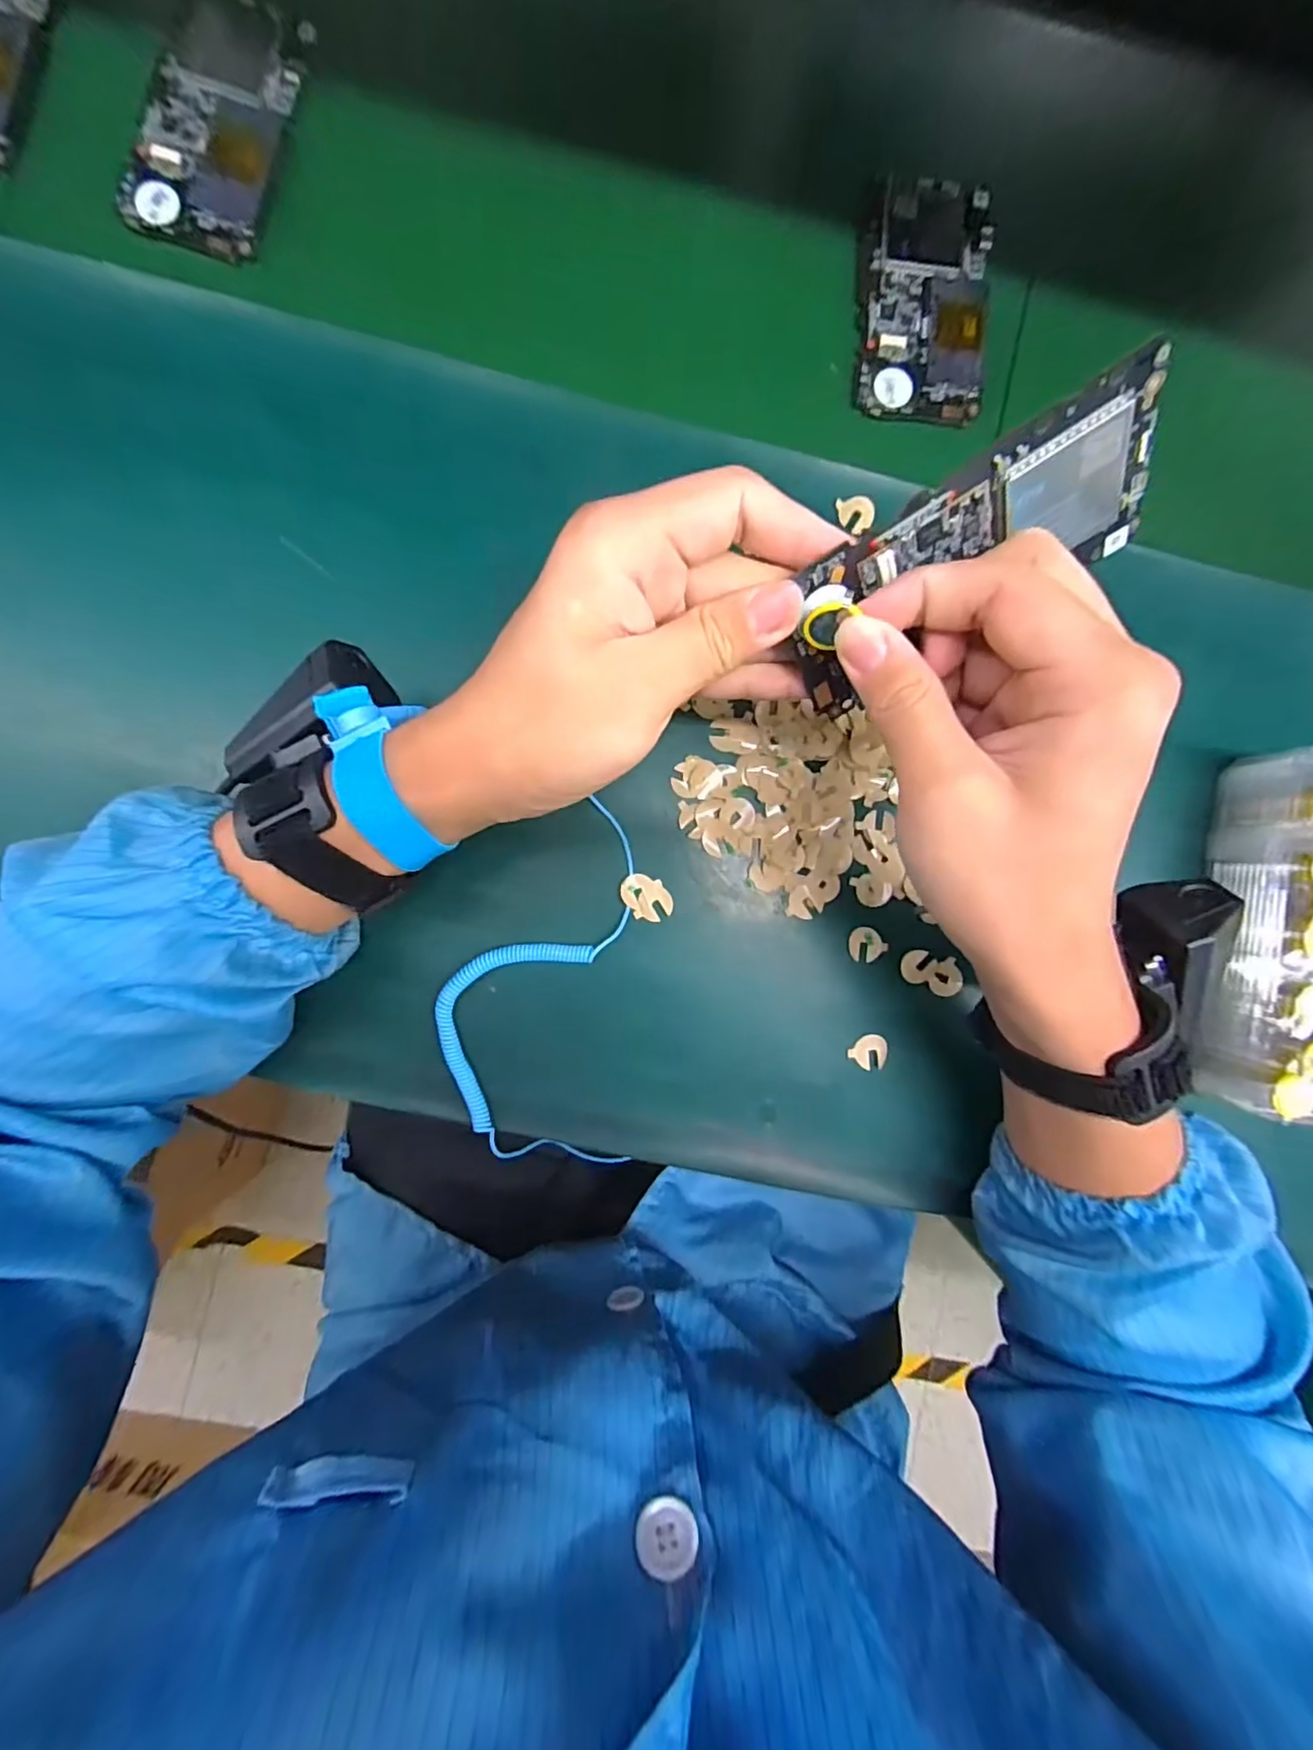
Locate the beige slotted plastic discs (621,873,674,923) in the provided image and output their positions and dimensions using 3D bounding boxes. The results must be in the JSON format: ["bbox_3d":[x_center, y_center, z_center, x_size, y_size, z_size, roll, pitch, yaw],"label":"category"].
[{"bbox_3d":[-0.005,0.011,0.293,0.020,0.004,0.026,-35,90,-4],"label":"beige slotted plastic discs"}]

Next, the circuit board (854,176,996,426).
[{"bbox_3d":[0.138,-0.297,0.308,0.066,0.007,0.122,3,87,-3],"label":"circuit board"}]

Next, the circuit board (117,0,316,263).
[{"bbox_3d":[-0.212,-0.366,0.291,0.063,0.010,0.124,17,87,-2],"label":"circuit board"}]

